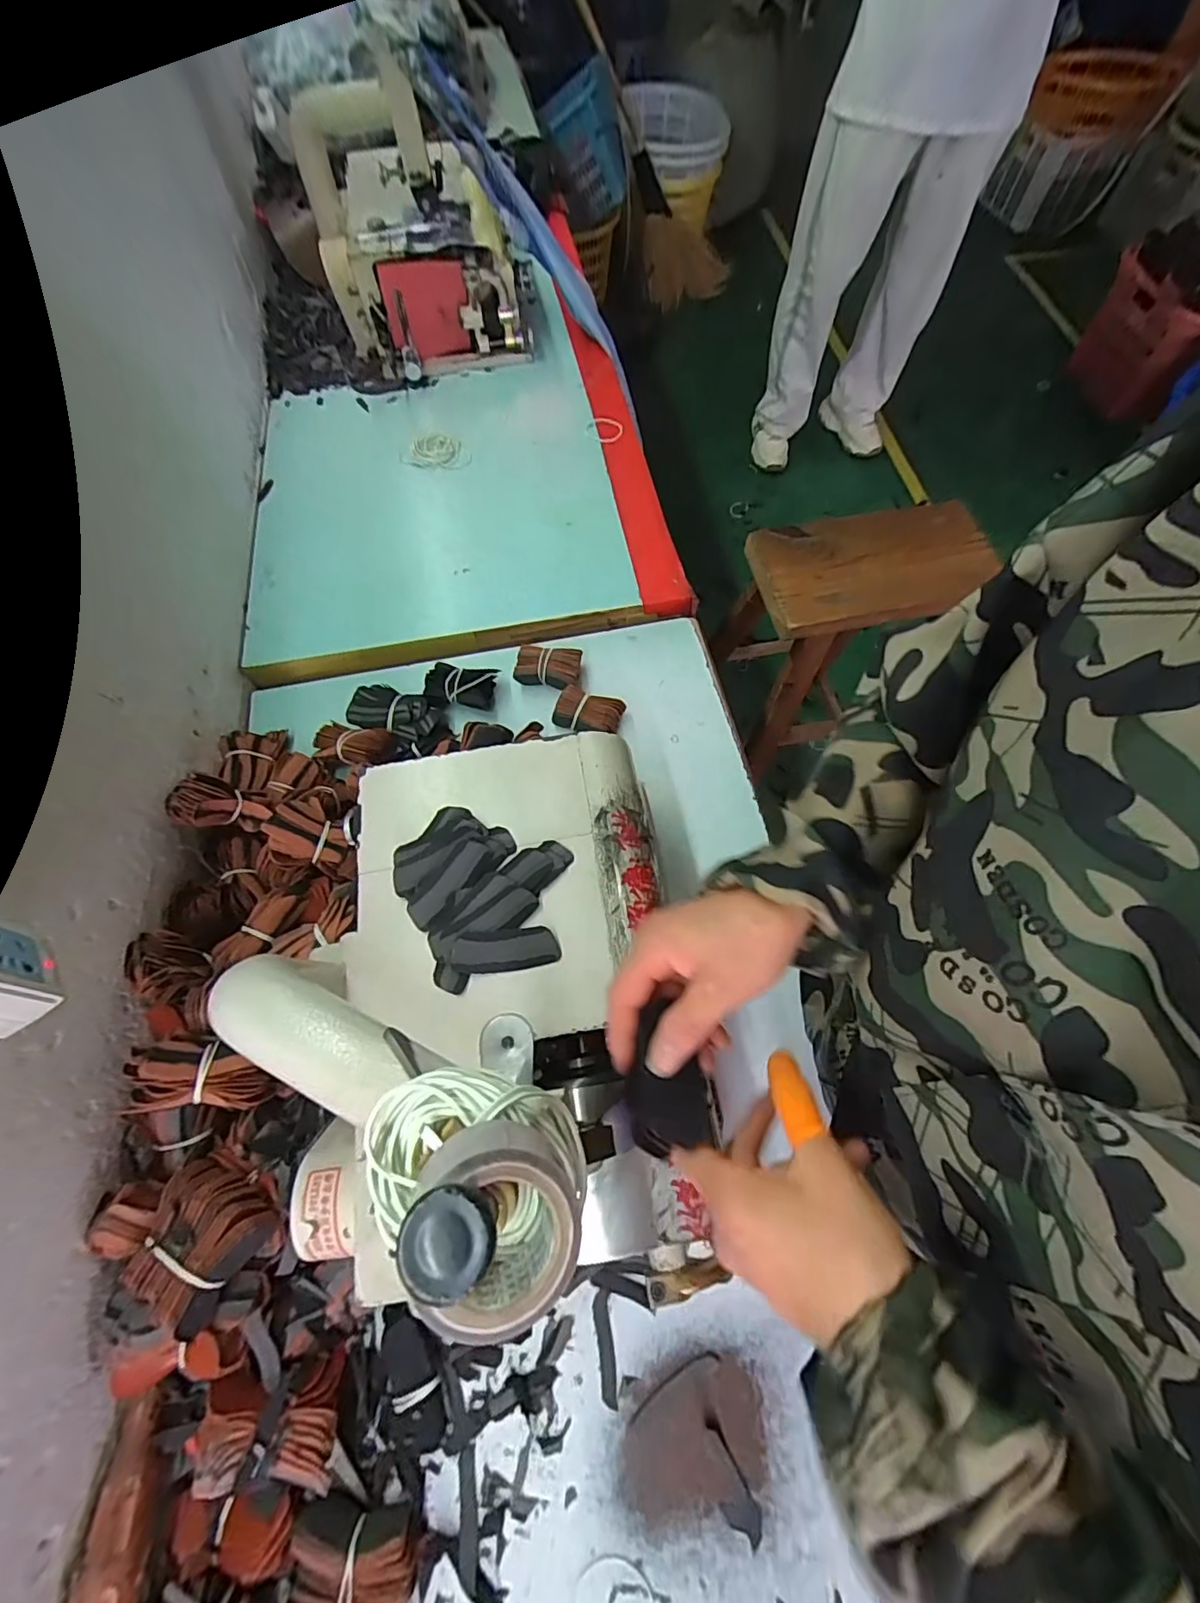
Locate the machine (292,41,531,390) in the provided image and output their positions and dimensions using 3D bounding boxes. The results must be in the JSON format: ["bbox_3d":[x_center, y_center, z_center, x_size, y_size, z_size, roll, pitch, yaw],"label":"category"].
[{"bbox_3d":[-0.253,-0.819,0.794,0.291,0.278,0.227,-11,65,-4],"label":"machine"}]

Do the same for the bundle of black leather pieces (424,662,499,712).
[{"bbox_3d":[-0.152,-0.126,0.620,0.070,0.033,0.043,1,64,2],"label":"bundle of black leather pieces"}]

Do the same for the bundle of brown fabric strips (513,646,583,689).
[{"bbox_3d":[-0.059,-0.152,0.634,0.072,0.032,0.044,11,65,7],"label":"bundle of brown fabric strips"}]

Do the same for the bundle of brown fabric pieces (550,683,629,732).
[{"bbox_3d":[-0.013,-0.096,0.609,0.070,0.026,0.049,18,66,9],"label":"bundle of brown fabric pieces"}]

